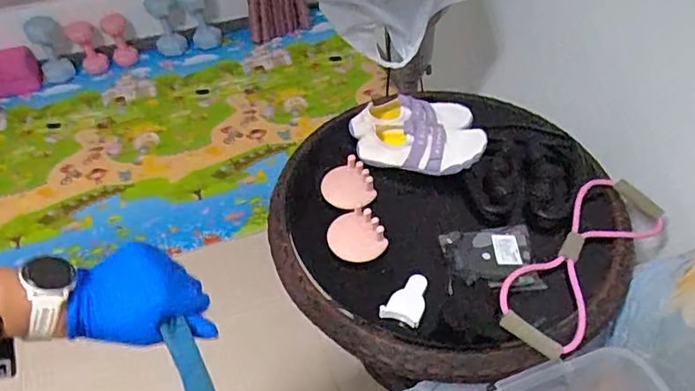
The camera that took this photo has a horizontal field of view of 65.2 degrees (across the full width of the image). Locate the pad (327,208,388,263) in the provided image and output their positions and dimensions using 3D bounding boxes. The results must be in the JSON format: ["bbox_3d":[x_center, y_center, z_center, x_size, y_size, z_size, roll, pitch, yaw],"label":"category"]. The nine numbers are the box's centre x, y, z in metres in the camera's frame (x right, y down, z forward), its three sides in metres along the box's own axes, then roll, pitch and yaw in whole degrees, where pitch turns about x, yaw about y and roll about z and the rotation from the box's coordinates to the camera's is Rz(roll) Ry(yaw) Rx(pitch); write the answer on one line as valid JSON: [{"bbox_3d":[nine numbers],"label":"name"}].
[{"bbox_3d":[0.014,0.070,0.921,0.090,0.009,0.094,-27,64,-3],"label":"pad"}]

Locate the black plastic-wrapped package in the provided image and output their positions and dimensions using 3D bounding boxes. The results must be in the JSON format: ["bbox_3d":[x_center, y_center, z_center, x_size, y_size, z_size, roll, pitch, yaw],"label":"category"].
[{"bbox_3d":[0.234,0.104,0.892,0.148,0.016,0.118,-4,48,-2],"label":"black plastic-wrapped package"}]

